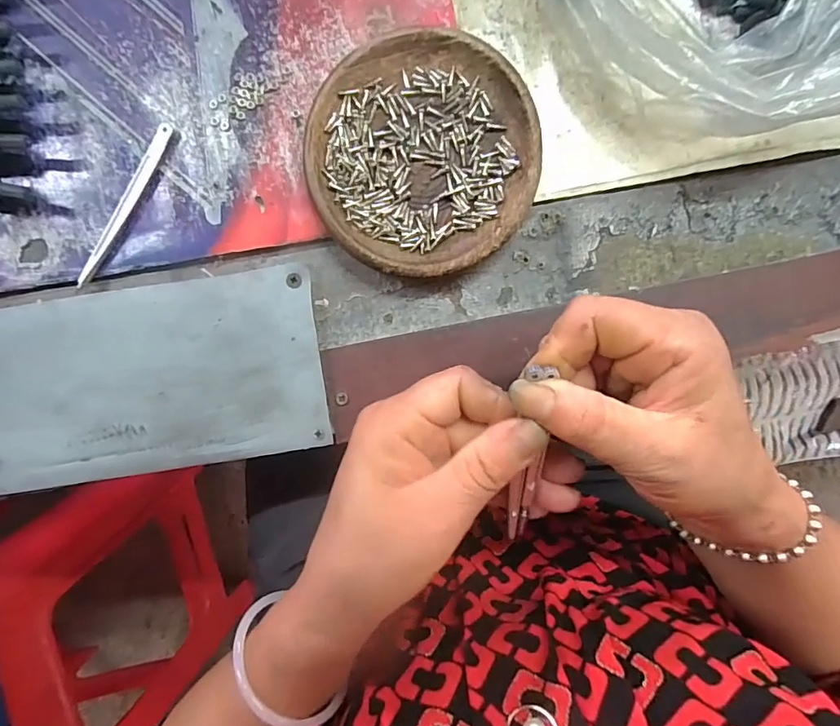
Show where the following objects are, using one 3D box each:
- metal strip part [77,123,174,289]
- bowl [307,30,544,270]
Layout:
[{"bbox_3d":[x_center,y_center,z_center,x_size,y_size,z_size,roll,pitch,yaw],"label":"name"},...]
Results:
[{"bbox_3d":[-0.149,-0.080,0.252,0.008,0.005,0.090,31,92,-5],"label":"metal strip part"},{"bbox_3d":[0.002,-0.102,0.251,0.110,0.019,0.111,0,95,-3],"label":"bowl"}]

